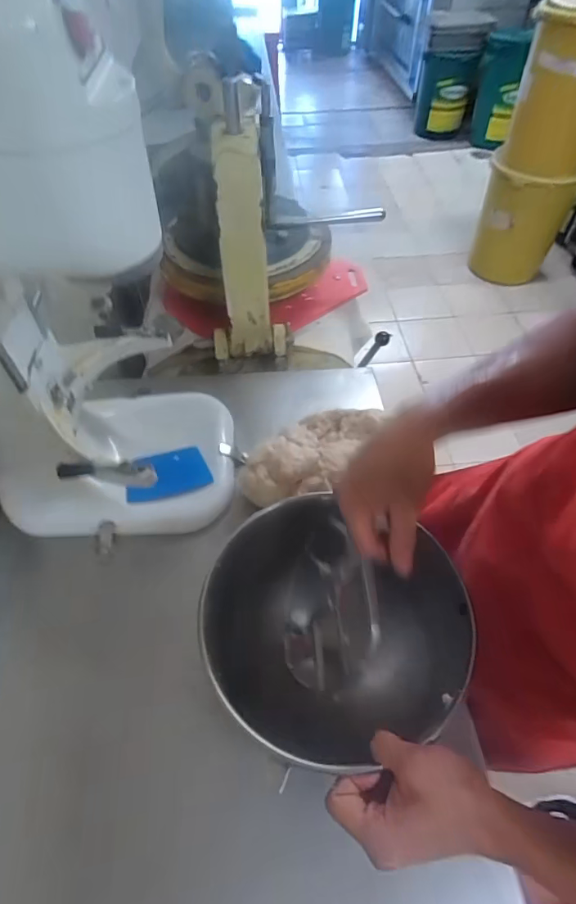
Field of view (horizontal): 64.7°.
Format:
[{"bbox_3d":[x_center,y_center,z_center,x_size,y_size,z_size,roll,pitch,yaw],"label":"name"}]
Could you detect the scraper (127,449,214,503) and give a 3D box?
[{"bbox_3d":[-0.192,0.033,0.726,0.126,0.007,0.086,-12,52,-15],"label":"scraper"}]

